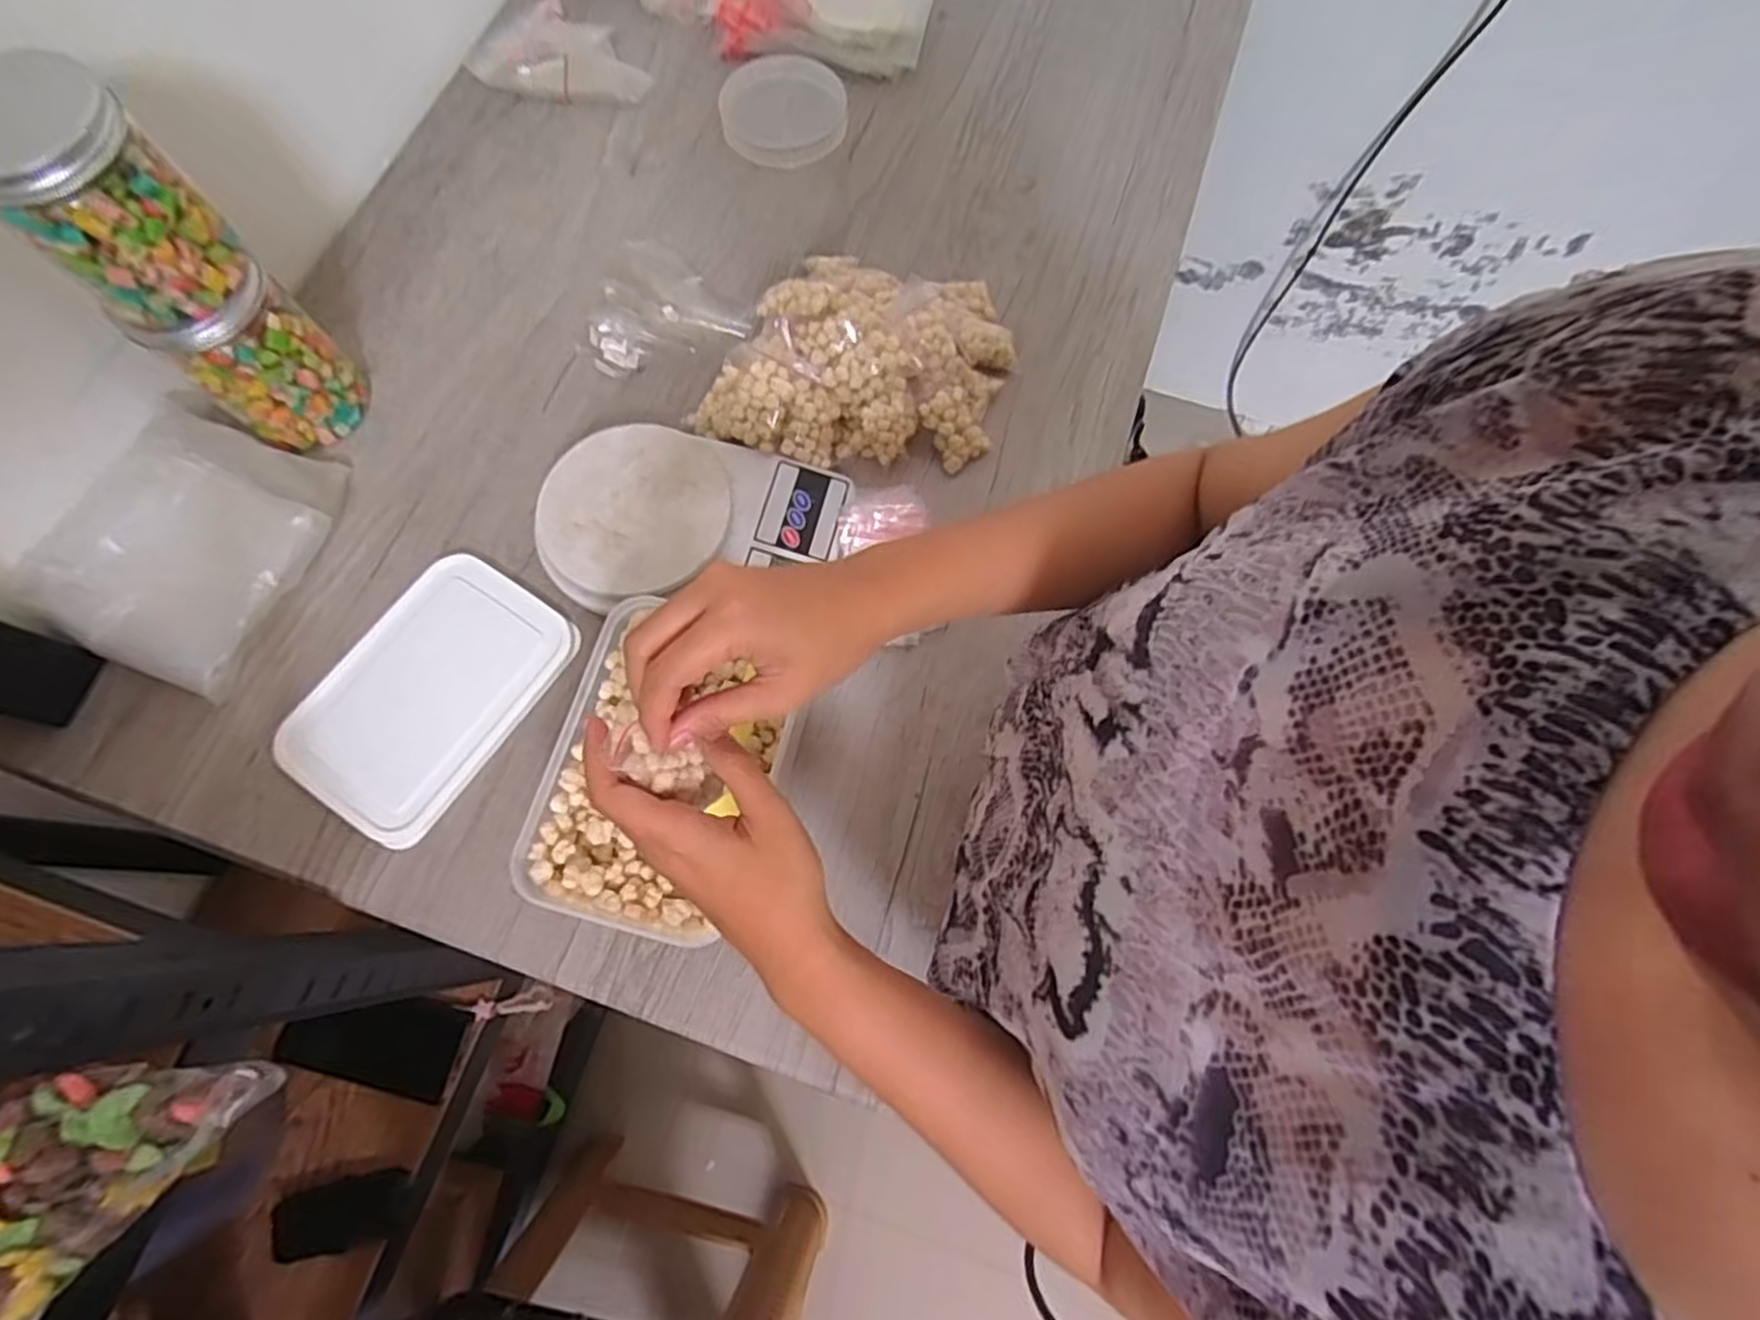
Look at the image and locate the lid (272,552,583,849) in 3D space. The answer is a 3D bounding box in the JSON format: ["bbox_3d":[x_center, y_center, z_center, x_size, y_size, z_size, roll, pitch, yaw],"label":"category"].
[{"bbox_3d":[-0.307,0.020,0.526,0.118,0.020,0.181,31,75,9],"label":"lid"}]

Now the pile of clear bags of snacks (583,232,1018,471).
[{"bbox_3d":[-0.068,-0.252,0.589,0.328,0.072,0.188,16,73,4],"label":"pile of clear bags of snacks"}]

